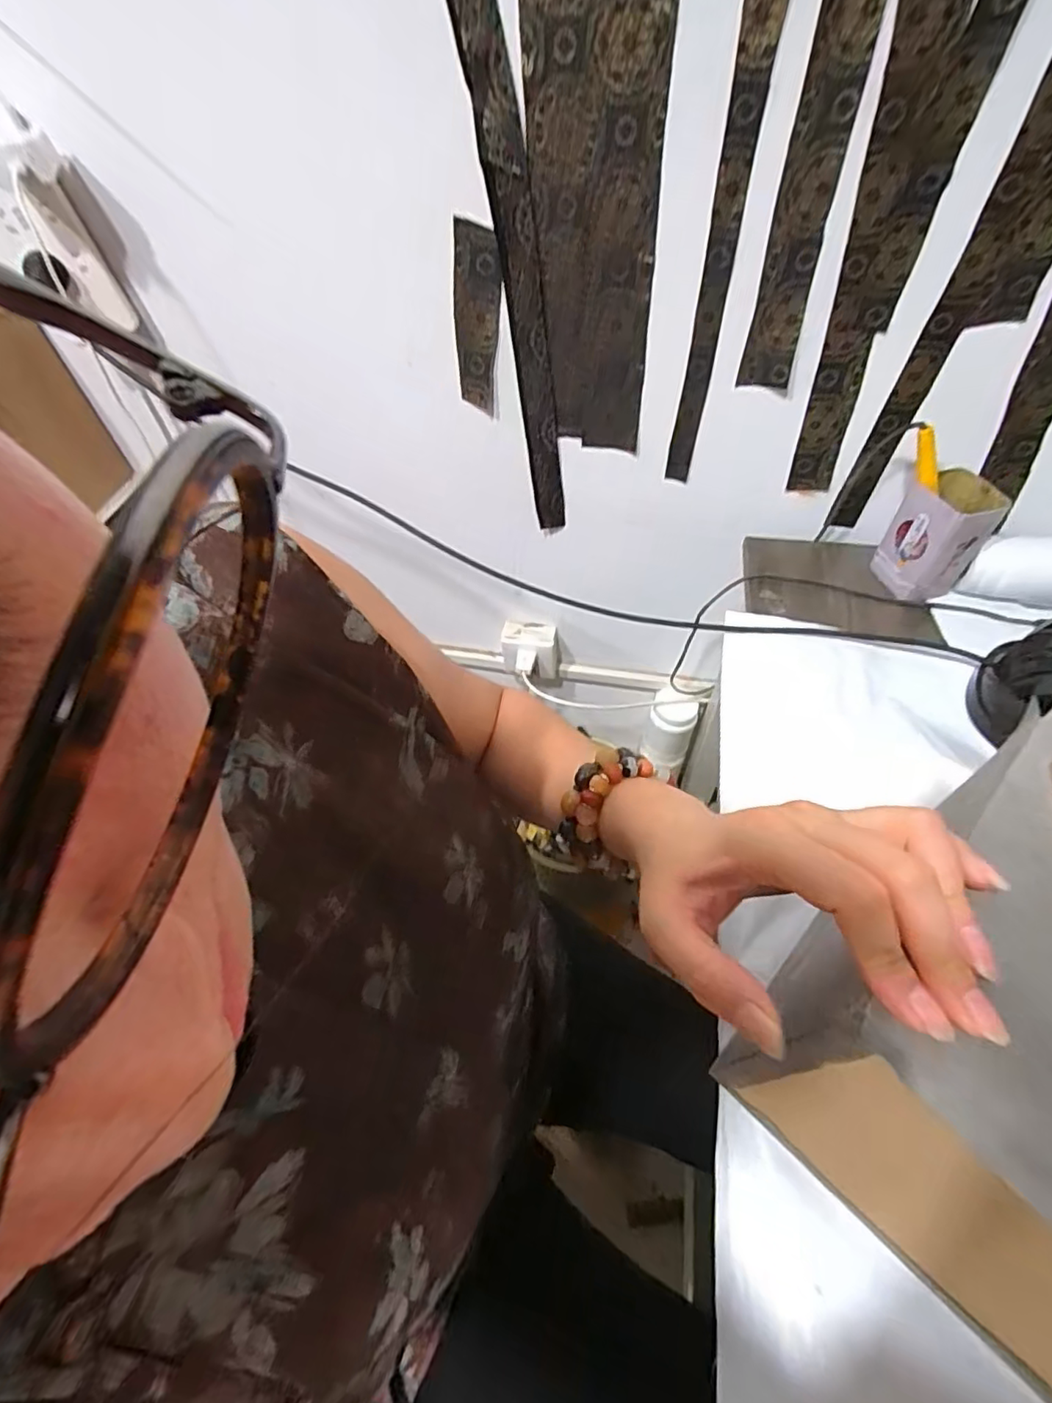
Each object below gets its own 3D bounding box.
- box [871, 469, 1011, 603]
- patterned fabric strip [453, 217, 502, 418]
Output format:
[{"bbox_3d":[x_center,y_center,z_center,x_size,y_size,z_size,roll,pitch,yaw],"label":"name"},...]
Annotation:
[{"bbox_3d":[0.432,-0.168,0.625,0.065,0.124,0.073,-21,56,-15],"label":"box"},{"bbox_3d":[-0.054,-0.402,0.629,0.052,0.178,0.006,22,57,7],"label":"patterned fabric strip"}]

